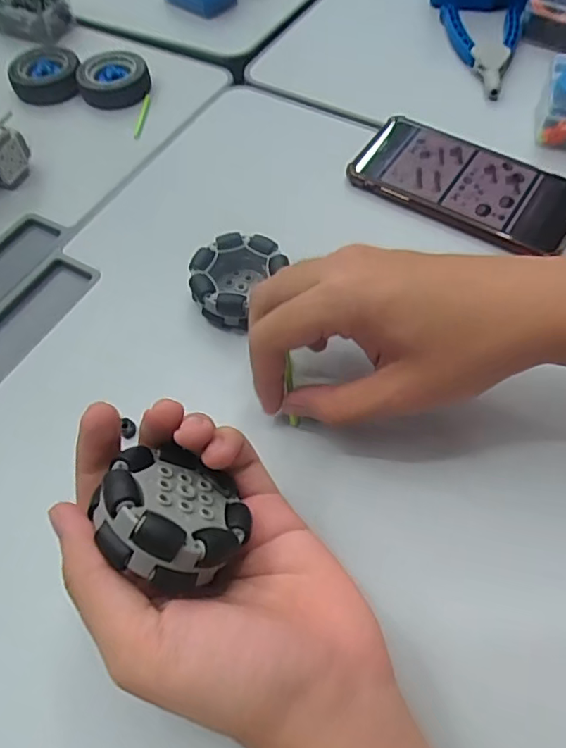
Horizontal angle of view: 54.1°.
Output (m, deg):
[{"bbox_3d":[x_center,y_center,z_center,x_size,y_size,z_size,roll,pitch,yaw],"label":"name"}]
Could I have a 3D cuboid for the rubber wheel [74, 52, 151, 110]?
[{"bbox_3d":[-0.148,-0.255,0.480,0.059,0.024,0.053,-3,58,1],"label":"rubber wheel"}]

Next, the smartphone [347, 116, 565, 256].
[{"bbox_3d":[0.132,-0.139,0.401,0.160,0.010,0.080,31,64,20],"label":"smartphone"}]

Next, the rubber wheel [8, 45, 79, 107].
[{"bbox_3d":[-0.209,-0.265,0.487,0.058,0.022,0.051,-21,59,-10],"label":"rubber wheel"}]

